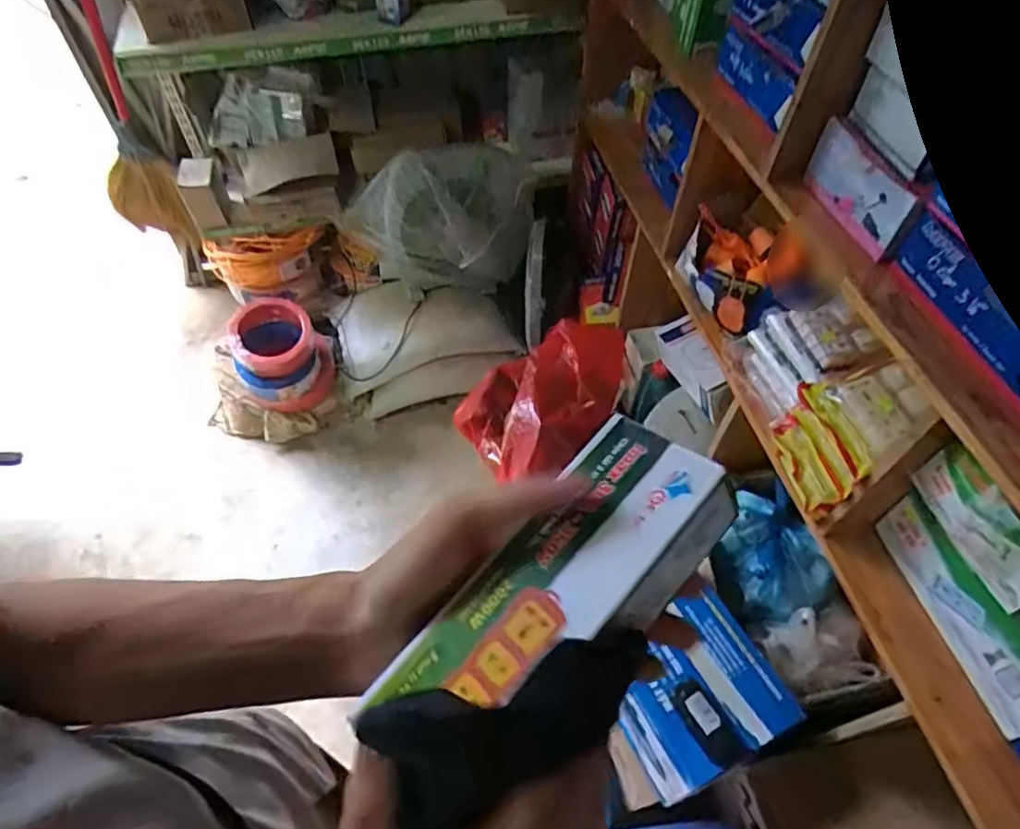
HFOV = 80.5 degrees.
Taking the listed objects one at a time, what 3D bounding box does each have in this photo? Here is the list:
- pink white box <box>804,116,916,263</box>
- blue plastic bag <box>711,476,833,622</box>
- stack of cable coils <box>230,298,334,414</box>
[{"bbox_3d":[0.443,-0.294,0.779,0.024,0.111,0.157,-16,56,-12],"label":"pink white box"},{"bbox_3d":[0.475,0.249,1.102,0.170,0.102,0.227,-9,54,-7],"label":"blue plastic bag"},{"bbox_3d":[-0.640,-0.170,1.691,0.246,0.189,0.262,-18,56,-13],"label":"stack of cable coils"}]

